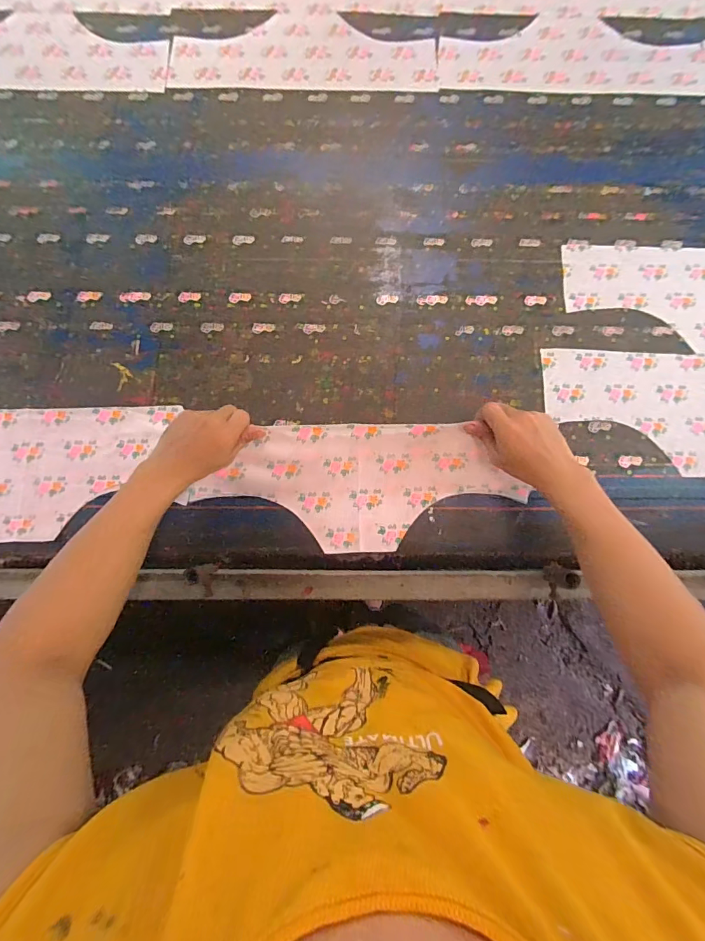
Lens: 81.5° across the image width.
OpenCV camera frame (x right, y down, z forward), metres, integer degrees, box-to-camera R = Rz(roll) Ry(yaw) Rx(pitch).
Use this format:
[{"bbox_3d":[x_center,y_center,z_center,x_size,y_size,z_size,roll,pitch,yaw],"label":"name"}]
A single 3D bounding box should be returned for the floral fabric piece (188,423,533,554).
[{"bbox_3d":[0.016,0.024,0.552,0.407,0.079,0.158,-2,77,0],"label":"floral fabric piece"}]

